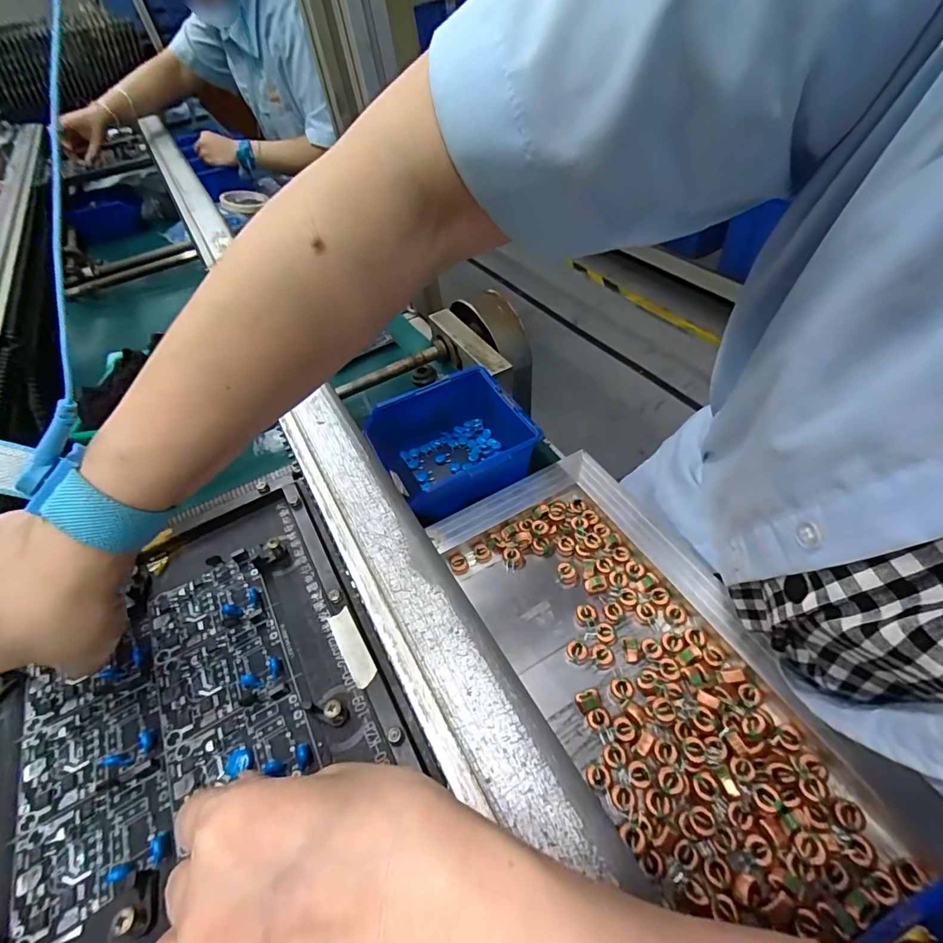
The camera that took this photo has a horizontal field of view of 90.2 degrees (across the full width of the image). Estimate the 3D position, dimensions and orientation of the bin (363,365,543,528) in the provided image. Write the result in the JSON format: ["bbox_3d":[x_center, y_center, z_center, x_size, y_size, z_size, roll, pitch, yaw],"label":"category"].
[{"bbox_3d":[-0.011,-0.026,0.431,0.135,0.066,0.118,-20,44,-18],"label":"bin"}]

